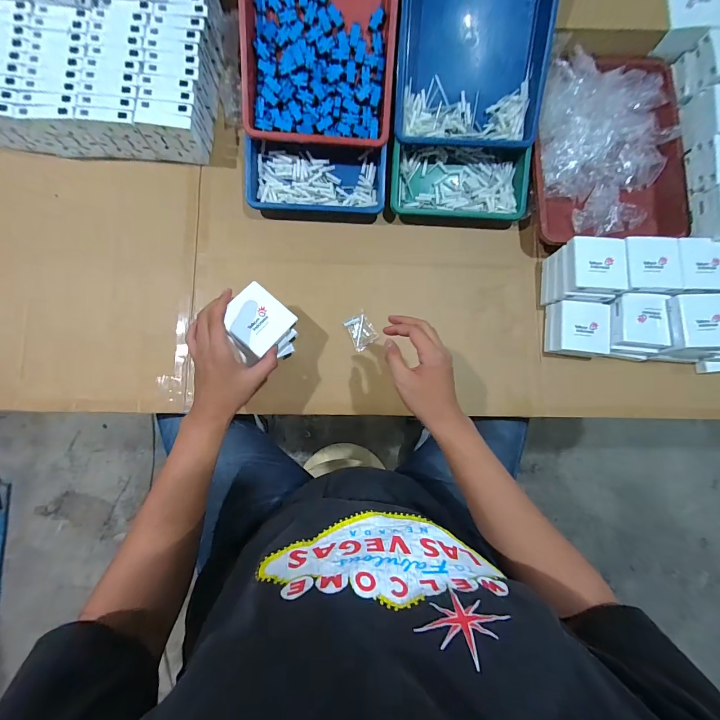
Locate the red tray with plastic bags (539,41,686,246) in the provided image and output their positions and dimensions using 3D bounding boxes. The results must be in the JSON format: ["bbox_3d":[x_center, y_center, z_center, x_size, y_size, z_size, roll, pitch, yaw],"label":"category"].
[{"bbox_3d":[0.440,-0.377,0.610,0.276,0.074,0.330,-7,84,-4],"label":"red tray with plastic bags"}]

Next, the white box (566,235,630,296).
[{"bbox_3d":[0.387,-0.153,0.547,0.086,0.025,0.091,5,84,-3],"label":"white box"}]

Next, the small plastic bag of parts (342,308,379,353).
[{"bbox_3d":[0.002,-0.050,0.588,0.045,0.006,0.059,-30,86,-6],"label":"small plastic bag of parts"}]

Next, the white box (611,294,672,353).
[{"bbox_3d":[0.471,-0.063,0.564,0.081,0.029,0.089,2,84,-3],"label":"white box"}]

